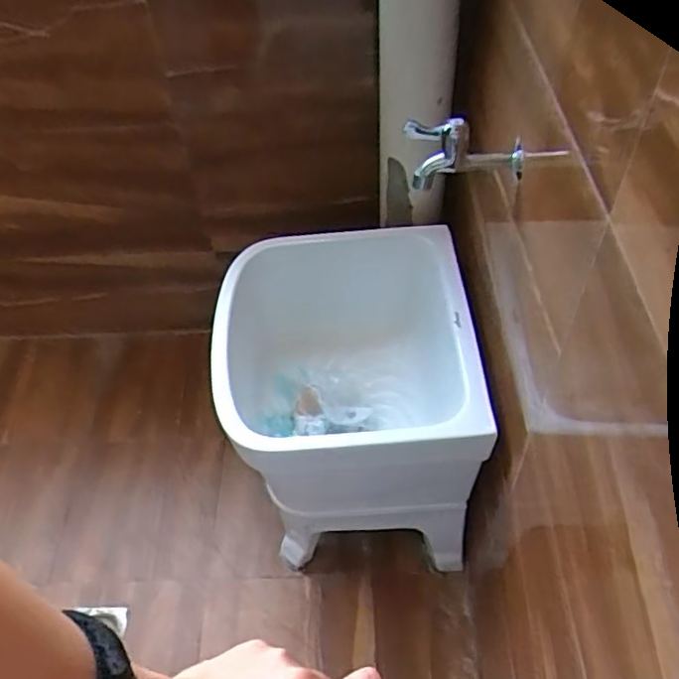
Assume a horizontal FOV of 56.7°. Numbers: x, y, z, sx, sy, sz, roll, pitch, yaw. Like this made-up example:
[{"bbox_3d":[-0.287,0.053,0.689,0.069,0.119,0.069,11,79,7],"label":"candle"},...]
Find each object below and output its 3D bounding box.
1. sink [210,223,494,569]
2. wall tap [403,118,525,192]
[{"bbox_3d":[0.019,0.110,1.072,0.393,0.420,0.412,-5,50,-1],"label":"sink"},{"bbox_3d":[0.146,-0.223,0.728,0.135,0.073,0.086,2,50,5],"label":"wall tap"}]

